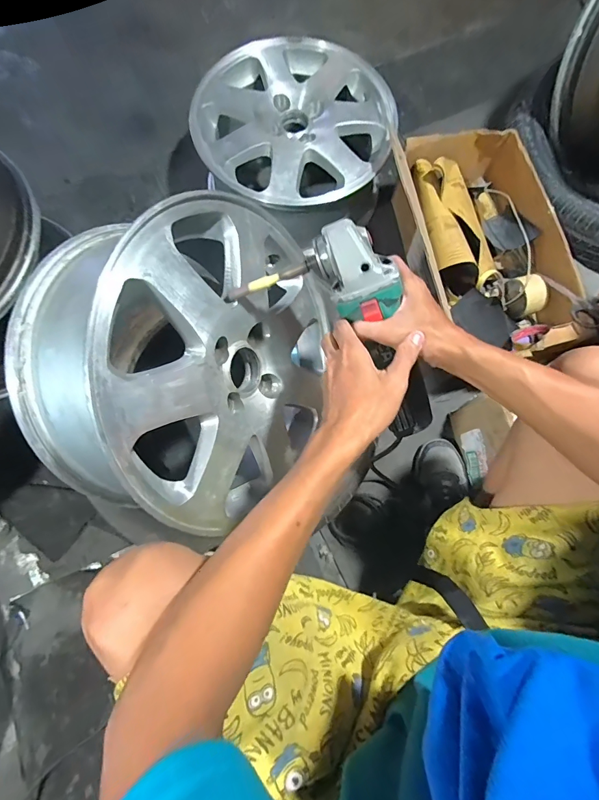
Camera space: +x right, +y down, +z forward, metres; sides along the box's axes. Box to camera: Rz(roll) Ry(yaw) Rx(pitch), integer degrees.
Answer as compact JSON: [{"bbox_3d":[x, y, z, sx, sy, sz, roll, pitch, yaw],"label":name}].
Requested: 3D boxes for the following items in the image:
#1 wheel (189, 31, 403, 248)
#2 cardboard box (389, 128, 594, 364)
[{"bbox_3d":[-0.011,-0.558,0.835,0.397,0.180,0.385,0,77,-1],"label":"wheel"},{"bbox_3d":[0.388,-0.310,0.789,0.243,0.130,0.498,-14,77,-4],"label":"cardboard box"}]

